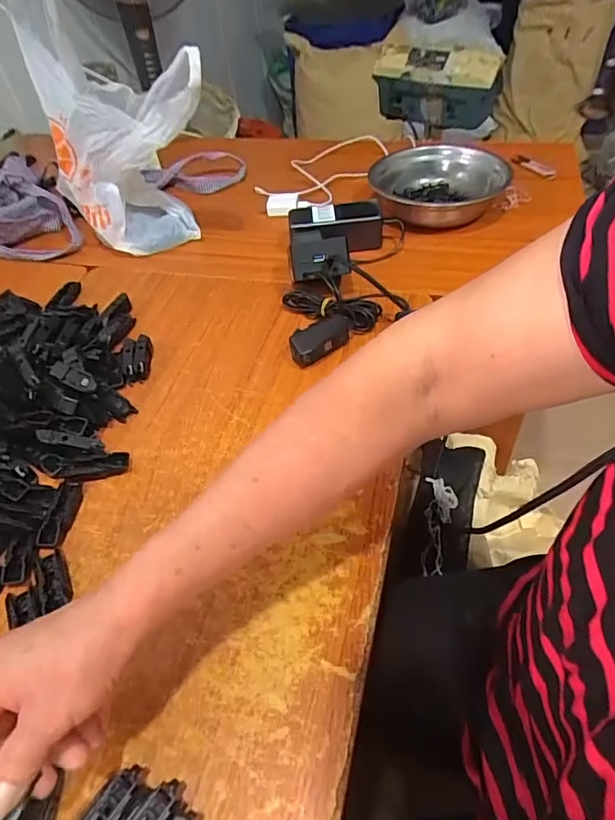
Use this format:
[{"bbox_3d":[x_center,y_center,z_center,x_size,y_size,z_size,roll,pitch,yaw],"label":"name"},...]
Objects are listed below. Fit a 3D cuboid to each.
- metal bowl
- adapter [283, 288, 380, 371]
[{"bbox_3d":[0.193,-0.323,0.744,0.179,0.058,0.177,-2,47,2],"label":"metal bowl"},{"bbox_3d":[0.029,-0.101,0.592,0.107,0.034,0.116,-9,48,-4],"label":"adapter"}]

